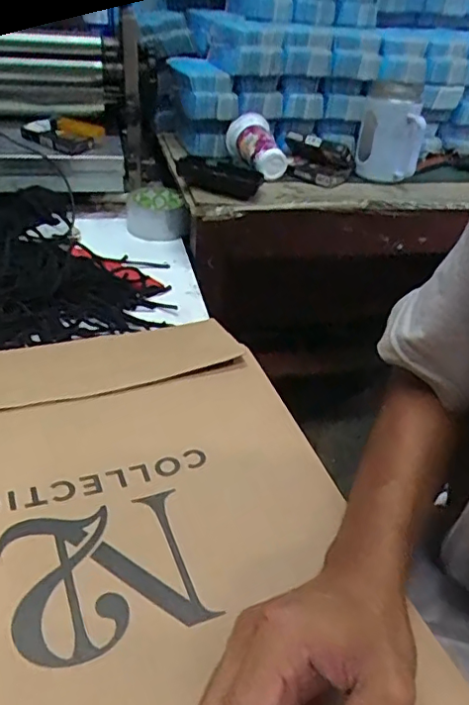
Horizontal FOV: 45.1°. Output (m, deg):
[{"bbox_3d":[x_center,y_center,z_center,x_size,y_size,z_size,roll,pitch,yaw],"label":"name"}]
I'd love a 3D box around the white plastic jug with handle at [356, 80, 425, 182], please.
[{"bbox_3d":[0.224,-0.316,0.808,0.086,0.117,0.066,11,36,8],"label":"white plastic jug with handle"}]

